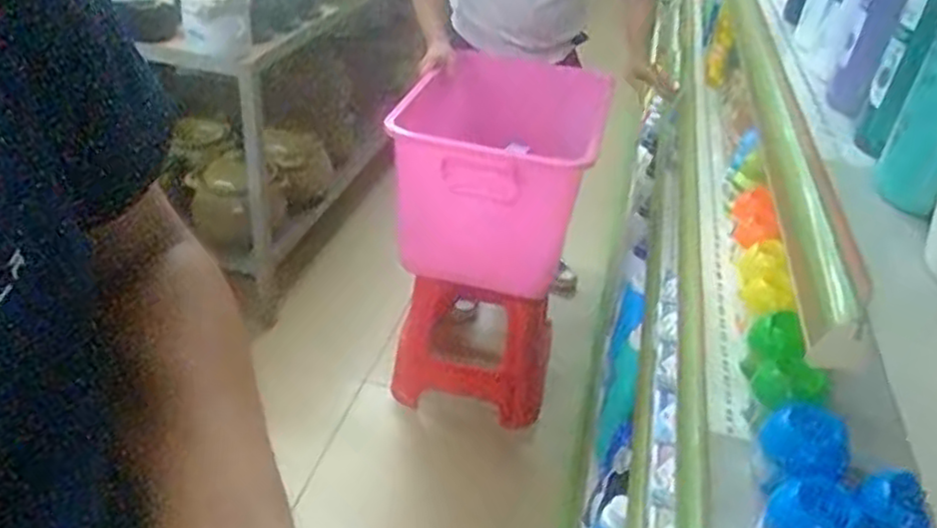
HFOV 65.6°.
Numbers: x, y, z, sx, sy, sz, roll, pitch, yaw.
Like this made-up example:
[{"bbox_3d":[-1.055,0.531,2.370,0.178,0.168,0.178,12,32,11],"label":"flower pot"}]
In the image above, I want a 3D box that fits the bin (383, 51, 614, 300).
[{"bbox_3d":[0.079,-0.220,1.619,0.367,0.326,0.520,12,34,10],"label":"bin"}]

